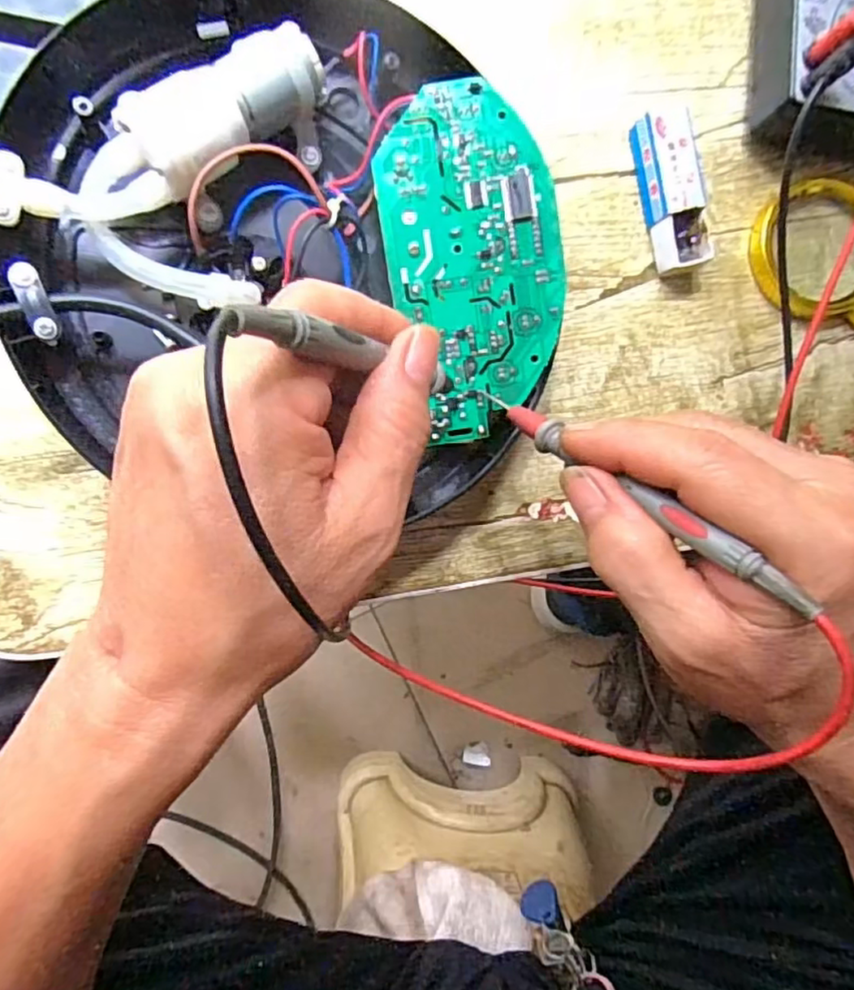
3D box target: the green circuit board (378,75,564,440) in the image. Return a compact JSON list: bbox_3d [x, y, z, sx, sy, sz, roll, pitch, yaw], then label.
[{"bbox_3d":[0.021,-0.097,0.266,0.071,0.016,0.139,-9,94,-9],"label":"green circuit board"}]

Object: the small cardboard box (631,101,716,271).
[{"bbox_3d":[0.119,-0.147,0.307,0.022,0.021,0.071,-15,95,-8],"label":"small cardboard box"}]

